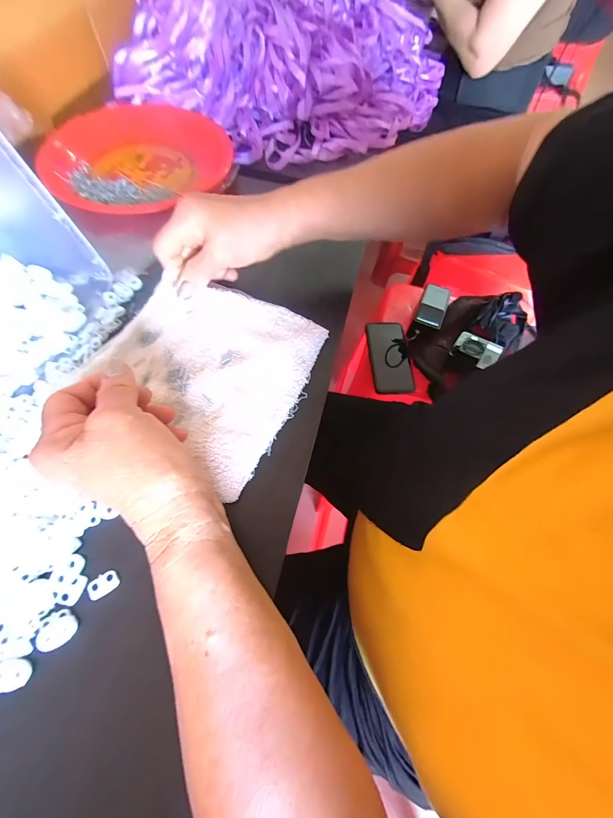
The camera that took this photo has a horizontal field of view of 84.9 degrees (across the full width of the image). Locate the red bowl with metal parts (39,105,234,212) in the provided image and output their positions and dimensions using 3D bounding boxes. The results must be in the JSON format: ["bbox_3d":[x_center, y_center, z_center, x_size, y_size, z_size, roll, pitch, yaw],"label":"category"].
[{"bbox_3d":[-0.216,-0.325,0.434,0.220,0.043,0.224,1,64,-3],"label":"red bowl with metal parts"}]

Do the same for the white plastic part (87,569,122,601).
[{"bbox_3d":[-0.142,0.123,0.235,0.020,0.004,0.014,-33,70,-18],"label":"white plastic part"}]

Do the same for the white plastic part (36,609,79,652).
[{"bbox_3d":[-0.165,0.145,0.220,0.023,0.004,0.021,1,64,-3],"label":"white plastic part"}]

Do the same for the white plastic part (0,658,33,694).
[{"bbox_3d":[-0.186,0.166,0.209,0.024,0.004,0.016,5,64,-1],"label":"white plastic part"}]

